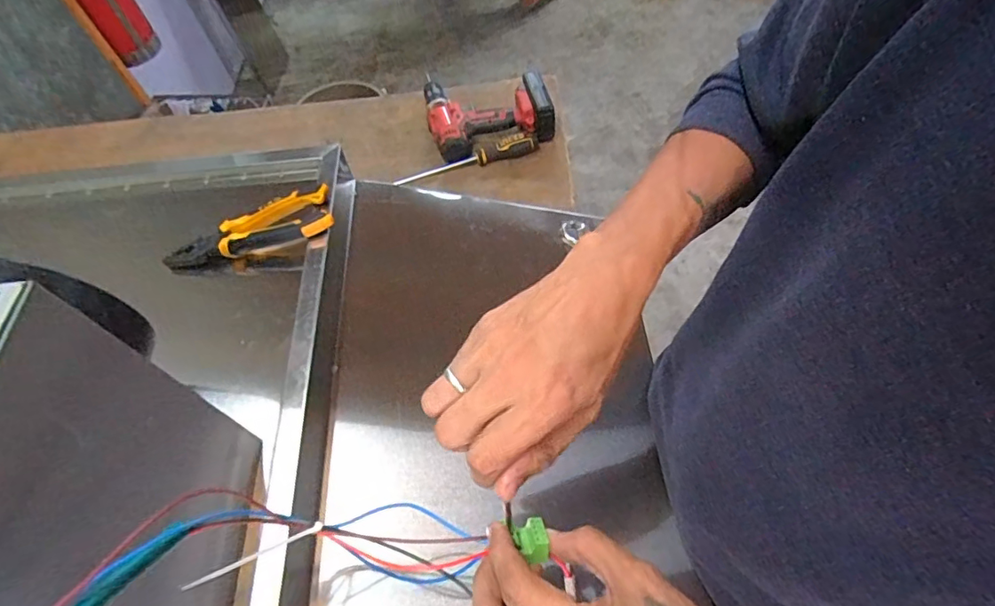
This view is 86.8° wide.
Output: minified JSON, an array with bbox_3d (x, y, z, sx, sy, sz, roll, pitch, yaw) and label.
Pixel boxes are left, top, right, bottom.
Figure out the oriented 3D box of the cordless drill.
[{"bbox_3d":[-0.021,-0.345,0.913,0.202,0.067,0.169,-14,58,-5],"label":"cordless drill"}]

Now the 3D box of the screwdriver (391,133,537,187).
[{"bbox_3d":[-0.050,-0.242,0.887,0.248,0.030,0.028,-18,59,-7],"label":"screwdriver"}]

